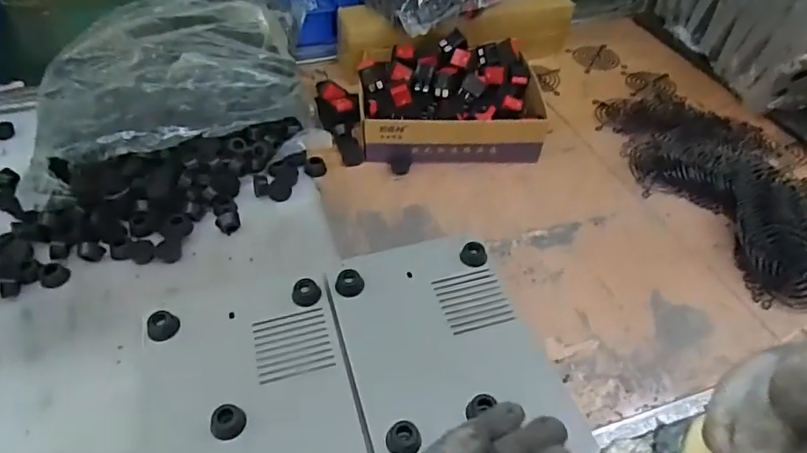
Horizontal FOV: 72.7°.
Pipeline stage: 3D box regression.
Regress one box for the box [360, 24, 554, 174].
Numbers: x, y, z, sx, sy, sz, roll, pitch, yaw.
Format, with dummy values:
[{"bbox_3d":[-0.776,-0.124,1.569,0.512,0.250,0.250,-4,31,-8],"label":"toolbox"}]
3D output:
[{"bbox_3d":[0.054,-0.155,0.657,0.206,0.074,0.171,-5,47,-5],"label":"box"}]

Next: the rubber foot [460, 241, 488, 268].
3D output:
[{"bbox_3d":[0.065,0.027,0.510,0.024,0.015,0.021,12,48,11],"label":"rubber foot"}]

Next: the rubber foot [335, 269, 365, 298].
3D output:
[{"bbox_3d":[-0.047,0.051,0.481,0.023,0.017,0.021,0,47,0],"label":"rubber foot"}]

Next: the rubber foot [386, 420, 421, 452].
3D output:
[{"bbox_3d":[0.000,0.151,0.388,0.024,0.013,0.022,0,47,0],"label":"rubber foot"}]

